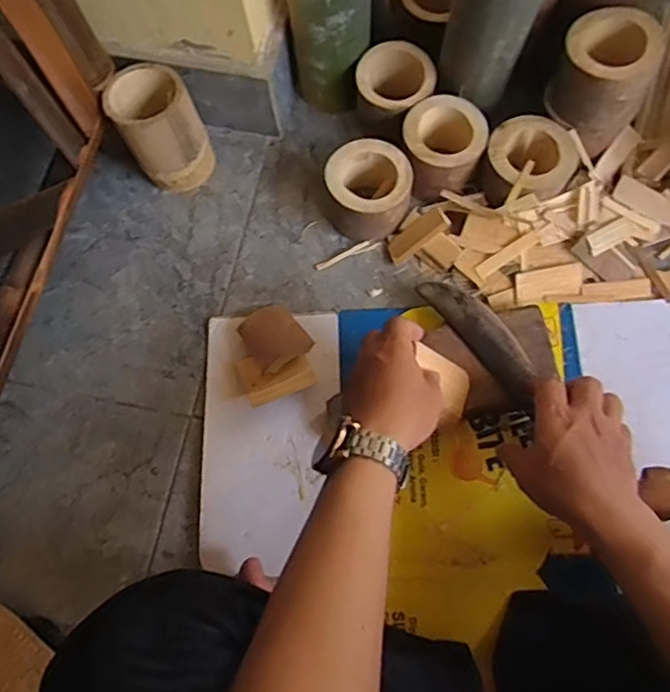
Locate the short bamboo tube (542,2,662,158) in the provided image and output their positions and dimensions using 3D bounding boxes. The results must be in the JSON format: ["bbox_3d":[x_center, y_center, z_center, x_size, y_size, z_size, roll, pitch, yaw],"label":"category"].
[{"bbox_3d":[0.281,-0.280,0.631,0.095,0.111,0.090,30,76,11],"label":"short bamboo tube"}]

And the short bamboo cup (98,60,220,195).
[{"bbox_3d":[-0.195,-0.245,0.682,0.086,0.119,0.083,-1,72,2],"label":"short bamboo cup"}]

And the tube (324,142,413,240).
[{"bbox_3d":[0.038,-0.174,0.666,0.092,0.076,0.086,-1,72,2],"label":"tube"}]

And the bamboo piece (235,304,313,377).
[{"bbox_3d":[-0.065,-0.010,0.635,0.060,0.008,0.066,-33,74,-10],"label":"bamboo piece"}]

